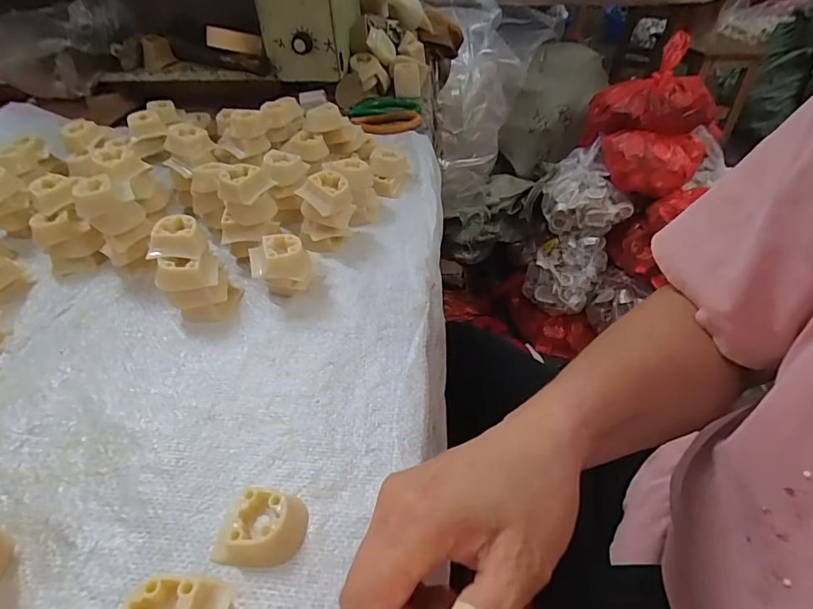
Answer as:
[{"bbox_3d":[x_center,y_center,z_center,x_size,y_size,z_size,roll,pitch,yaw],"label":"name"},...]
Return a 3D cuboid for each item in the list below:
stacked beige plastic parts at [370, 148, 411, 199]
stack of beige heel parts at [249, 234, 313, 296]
[{"bbox_3d":[-0.017,-0.143,0.501,0.042,0.038,0.041,-2,44,2],"label":"stacked beige plastic parts"},{"bbox_3d":[-0.099,-0.028,0.377,0.044,0.047,0.033,-8,44,-5],"label":"stack of beige heel parts"}]

